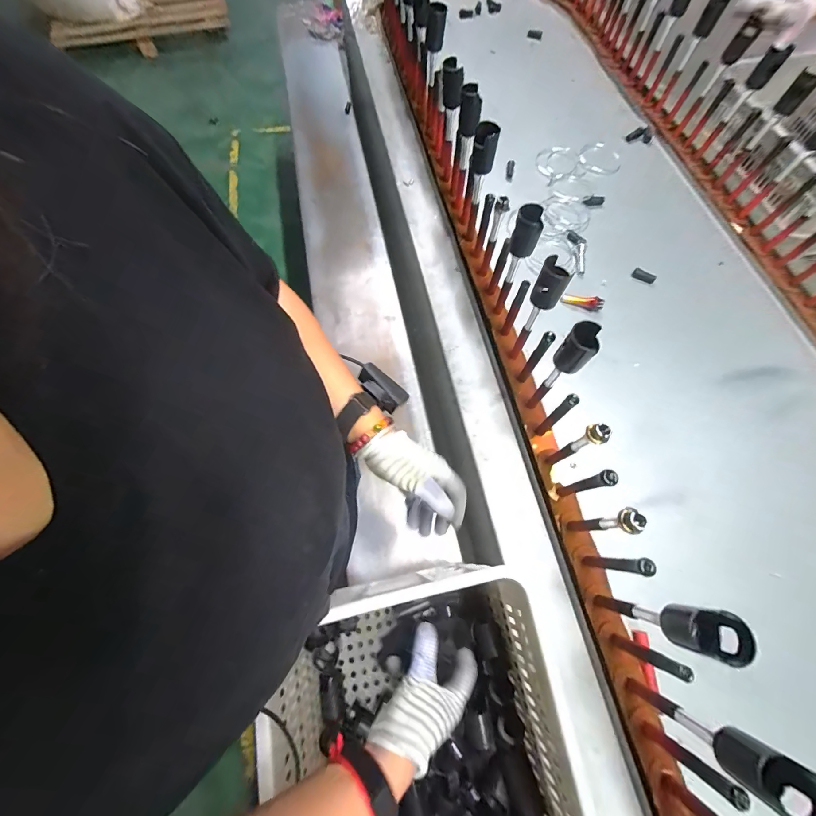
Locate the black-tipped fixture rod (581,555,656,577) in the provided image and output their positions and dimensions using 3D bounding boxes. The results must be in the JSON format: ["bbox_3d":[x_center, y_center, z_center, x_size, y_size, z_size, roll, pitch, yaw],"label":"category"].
[{"bbox_3d":[0.277,0.211,0.465,0.017,0.148,0.019,4,68,-1],"label":"black-tipped fixture rod"}]

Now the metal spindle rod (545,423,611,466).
[{"bbox_3d":[0.248,0.058,0.510,0.029,0.172,0.026,-29,73,-13],"label":"metal spindle rod"}]

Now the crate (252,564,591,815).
[{"bbox_3d":[0.036,0.553,0.458,0.343,0.279,0.529,-11,68,-4],"label":"crate"}]

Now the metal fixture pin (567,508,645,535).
[{"bbox_3d":[0.265,0.157,0.466,0.028,0.166,0.025,-5,69,-5],"label":"metal fixture pin"}]

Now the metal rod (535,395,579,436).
[{"bbox_3d":[0.234,0.012,0.547,0.022,0.136,0.017,-35,74,-15],"label":"metal rod"}]

